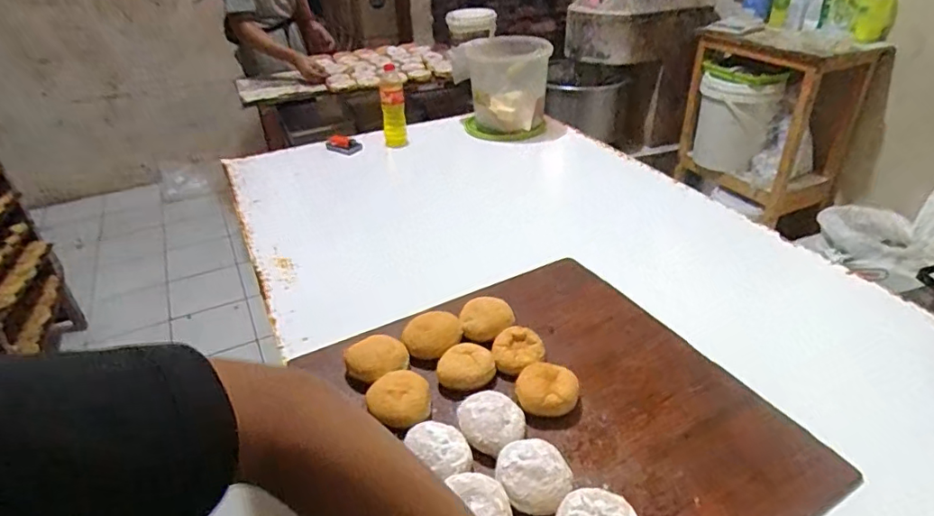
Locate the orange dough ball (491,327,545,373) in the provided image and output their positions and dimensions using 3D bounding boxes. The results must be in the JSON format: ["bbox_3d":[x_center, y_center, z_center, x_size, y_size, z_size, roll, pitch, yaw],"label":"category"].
[{"bbox_3d":[0.077,0.143,0.839,0.076,0.036,0.079,-1,33,0],"label":"orange dough ball"}]

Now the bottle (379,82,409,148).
[{"bbox_3d":[-0.211,-0.404,1.587,0.068,0.186,0.060,-6,33,-9],"label":"bottle"}]

